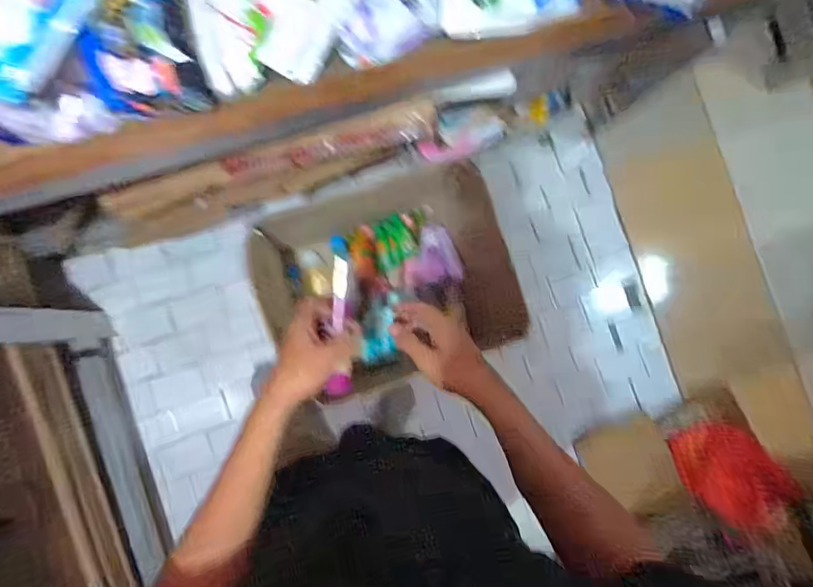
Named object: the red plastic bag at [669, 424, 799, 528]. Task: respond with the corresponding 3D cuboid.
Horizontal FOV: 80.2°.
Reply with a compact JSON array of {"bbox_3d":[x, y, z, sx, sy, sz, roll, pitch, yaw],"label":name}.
[{"bbox_3d":[0.926,0.516,1.367,0.140,0.279,0.264,-15,88,-7],"label":"red plastic bag"}]

